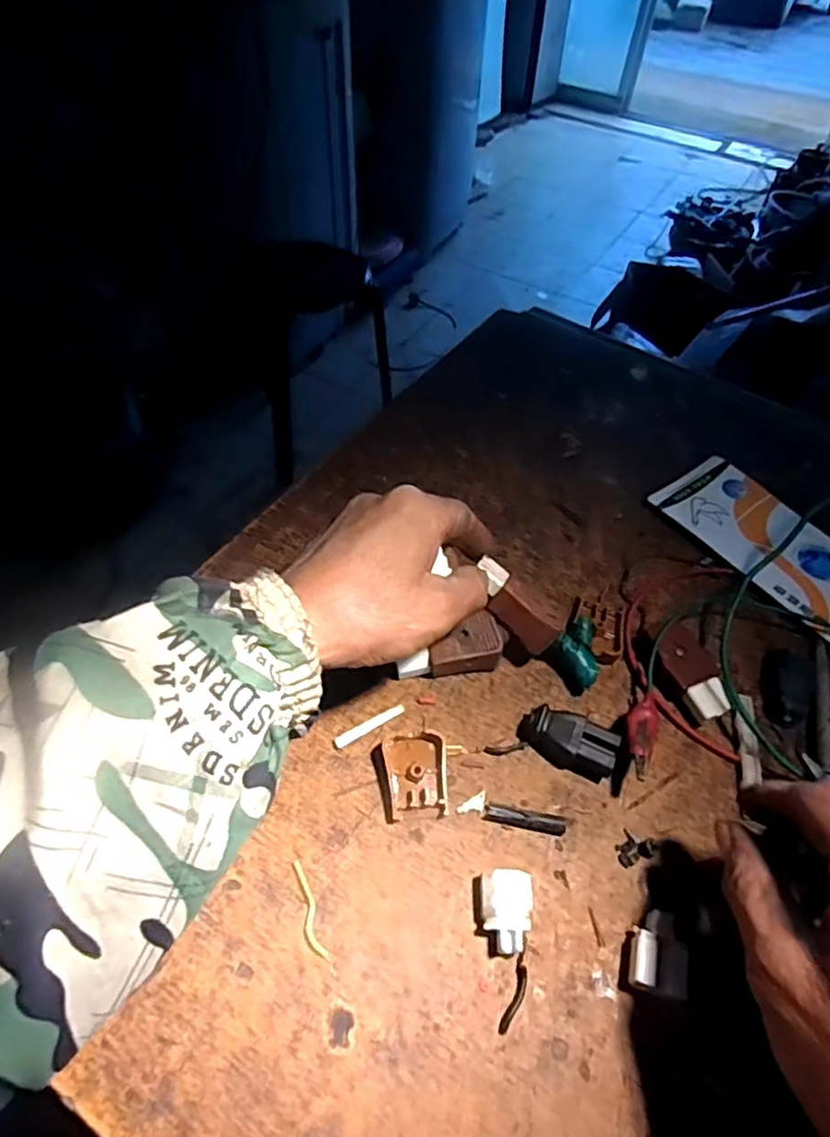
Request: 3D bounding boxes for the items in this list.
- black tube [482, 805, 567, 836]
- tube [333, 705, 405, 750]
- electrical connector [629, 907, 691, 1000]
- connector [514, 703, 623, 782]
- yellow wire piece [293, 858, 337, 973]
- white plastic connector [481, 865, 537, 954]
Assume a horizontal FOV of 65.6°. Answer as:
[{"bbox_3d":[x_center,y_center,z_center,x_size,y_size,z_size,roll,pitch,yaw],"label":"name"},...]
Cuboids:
[{"bbox_3d":[0.054,0.122,0.314,0.040,0.005,0.009,9,50,5],"label":"black tube"},{"bbox_3d":[-0.023,0.082,0.337,0.041,0.004,0.006,-26,55,-22],"label":"tube"},{"bbox_3d":[0.105,0.167,0.278,0.023,0.014,0.032,17,51,12],"label":"electrical connector"},{"bbox_3d":[0.080,0.088,0.334,0.049,0.018,0.026,28,54,20],"label":"connector"},{"bbox_3d":[-0.046,0.152,0.281,0.008,0.004,0.047,-17,52,-16],"label":"yellow wire piece"},{"bbox_3d":[0.041,0.151,0.285,0.023,0.014,0.031,3,49,0],"label":"white plastic connector"}]

